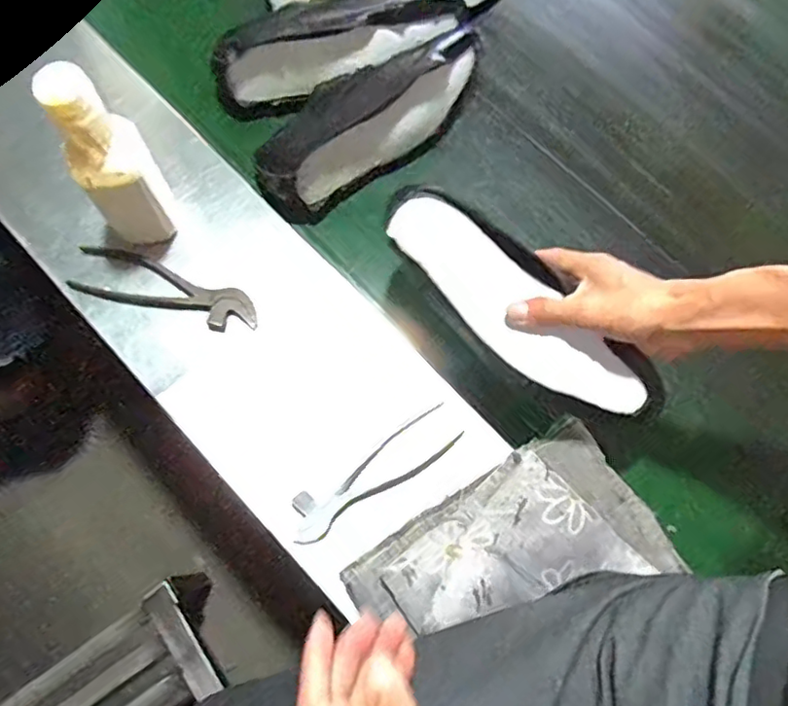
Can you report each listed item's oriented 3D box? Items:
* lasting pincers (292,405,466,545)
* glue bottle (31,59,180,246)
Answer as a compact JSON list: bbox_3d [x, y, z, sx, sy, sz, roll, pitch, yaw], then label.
[{"bbox_3d":[-0.019,0.114,0.577,0.178,0.012,0.046,-33,76,-11],"label":"lasting pincers"},{"bbox_3d":[-0.251,-0.167,0.551,0.067,0.194,0.058,-32,76,-11],"label":"glue bottle"}]

